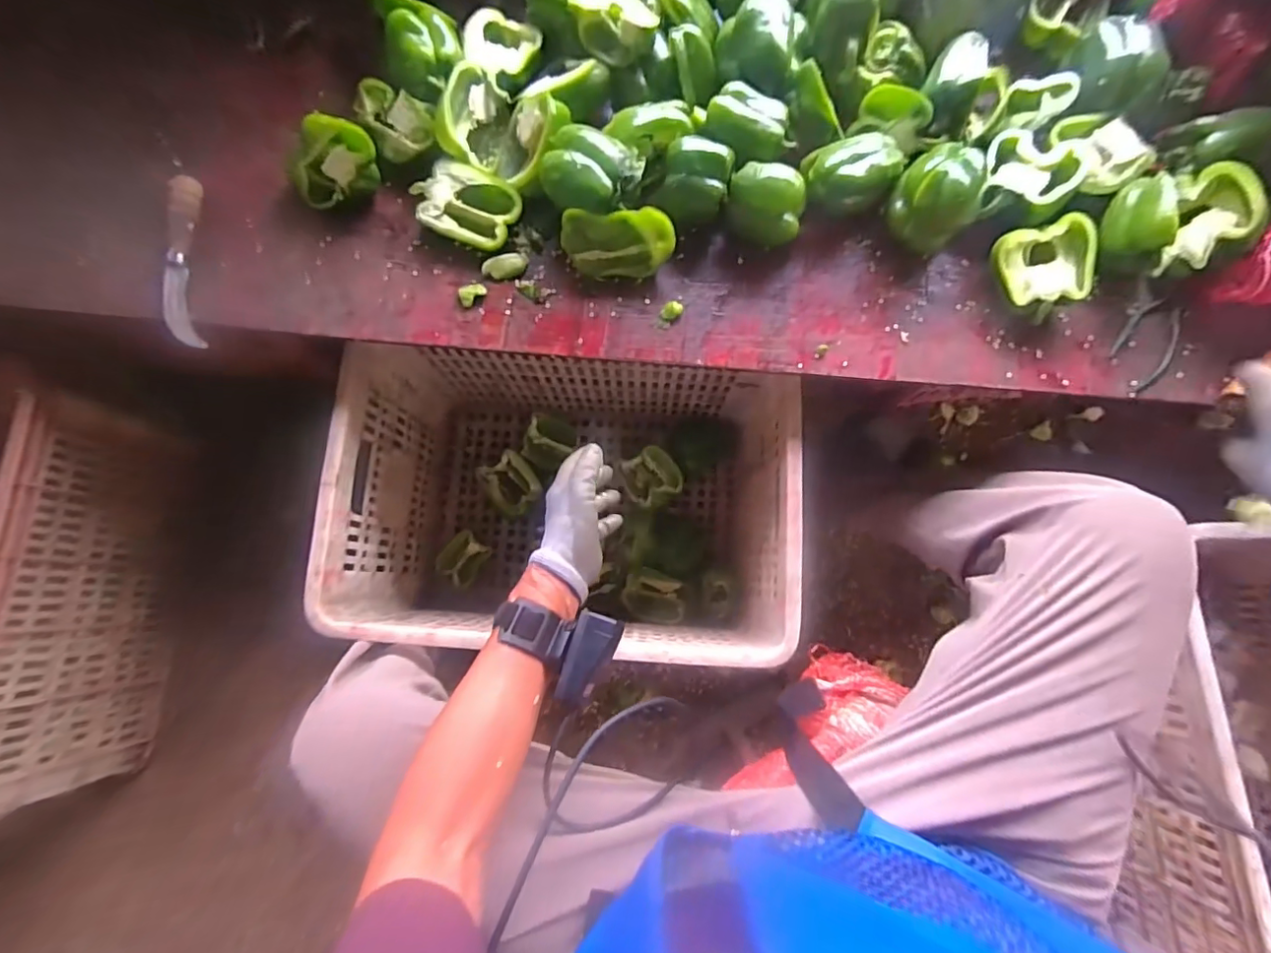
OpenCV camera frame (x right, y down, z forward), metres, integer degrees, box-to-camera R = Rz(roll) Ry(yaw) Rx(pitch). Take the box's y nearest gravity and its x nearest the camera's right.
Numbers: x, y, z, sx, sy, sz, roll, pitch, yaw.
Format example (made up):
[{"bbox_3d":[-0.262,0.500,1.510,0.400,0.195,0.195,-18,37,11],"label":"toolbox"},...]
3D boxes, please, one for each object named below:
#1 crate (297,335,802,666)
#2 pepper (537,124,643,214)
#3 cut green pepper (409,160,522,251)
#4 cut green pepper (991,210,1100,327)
[{"bbox_3d":[-0.086,0.041,0.771,0.544,0.342,0.361,5,78,1],"label":"crate"},{"bbox_3d":[-0.045,-0.307,0.563,0.099,0.057,0.085,25,79,5],"label":"pepper"},{"bbox_3d":[-0.186,-0.292,0.597,0.115,0.035,0.077,32,80,6],"label":"cut green pepper"},{"bbox_3d":[0.416,-0.208,0.563,0.083,0.062,0.087,-15,78,-3],"label":"cut green pepper"}]

